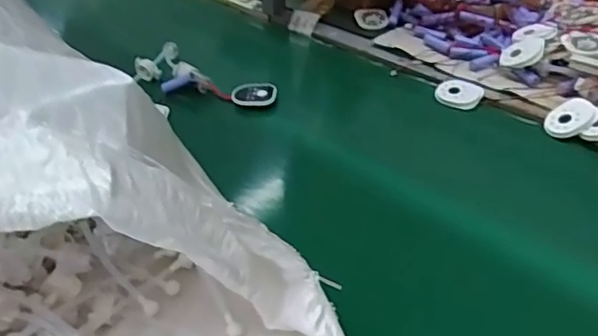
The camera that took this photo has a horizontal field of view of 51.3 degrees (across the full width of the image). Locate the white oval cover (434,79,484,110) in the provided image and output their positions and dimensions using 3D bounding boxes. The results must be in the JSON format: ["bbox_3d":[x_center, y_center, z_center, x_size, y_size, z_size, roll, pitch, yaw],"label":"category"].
[{"bbox_3d":[0.202,-0.094,0.794,0.061,0.007,0.062,20,44,30],"label":"white oval cover"}]

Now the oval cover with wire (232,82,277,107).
[{"bbox_3d":[-0.060,-0.100,0.843,0.060,0.016,0.058,-9,37,-4],"label":"oval cover with wire"}]

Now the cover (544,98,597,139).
[{"bbox_3d":[0.311,-0.058,0.717,0.059,0.009,0.050,-34,40,3],"label":"cover"}]

